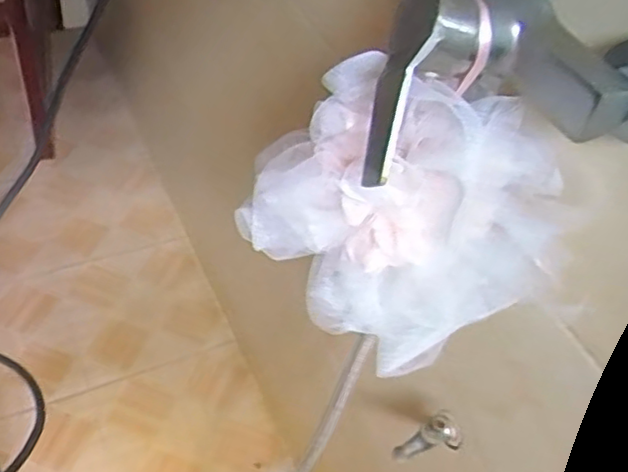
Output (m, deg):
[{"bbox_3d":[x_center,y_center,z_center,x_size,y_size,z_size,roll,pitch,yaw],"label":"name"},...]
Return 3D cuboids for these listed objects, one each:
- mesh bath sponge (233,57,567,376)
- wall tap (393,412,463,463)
[{"bbox_3d":[0.058,-0.017,0.437,0.196,0.156,0.117,27,52,16],"label":"mesh bath sponge"},{"bbox_3d":[0.120,0.205,0.667,0.066,0.063,0.035,-25,56,-25],"label":"wall tap"}]

